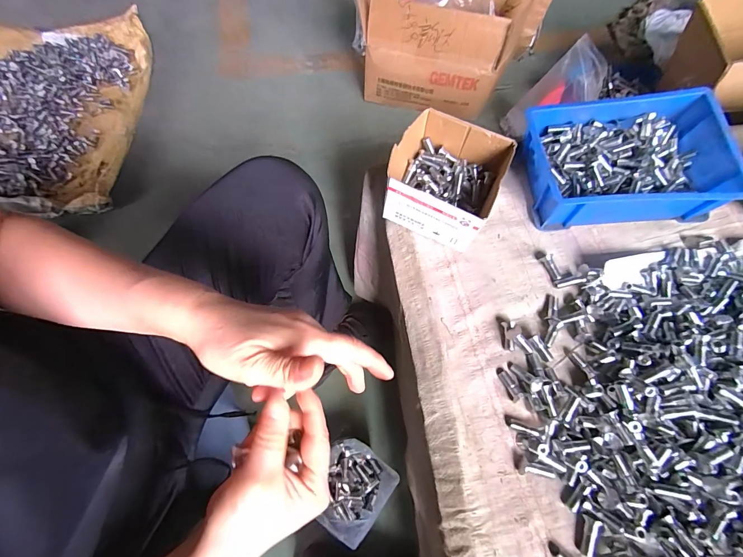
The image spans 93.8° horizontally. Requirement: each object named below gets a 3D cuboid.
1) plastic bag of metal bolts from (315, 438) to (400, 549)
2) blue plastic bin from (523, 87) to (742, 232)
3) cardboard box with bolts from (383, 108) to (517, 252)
[{"bbox_3d":[-0.033,0.334,0.552,0.112,0.039,0.124,33,69,13],"label":"plastic bag of metal bolts"},{"bbox_3d":[0.357,-0.164,0.498,0.250,0.093,0.175,-1,65,-2],"label":"blue plastic bin"},{"bbox_3d":[0.100,-0.136,0.485,0.138,0.086,0.146,24,67,9],"label":"cardboard box with bolts"}]

